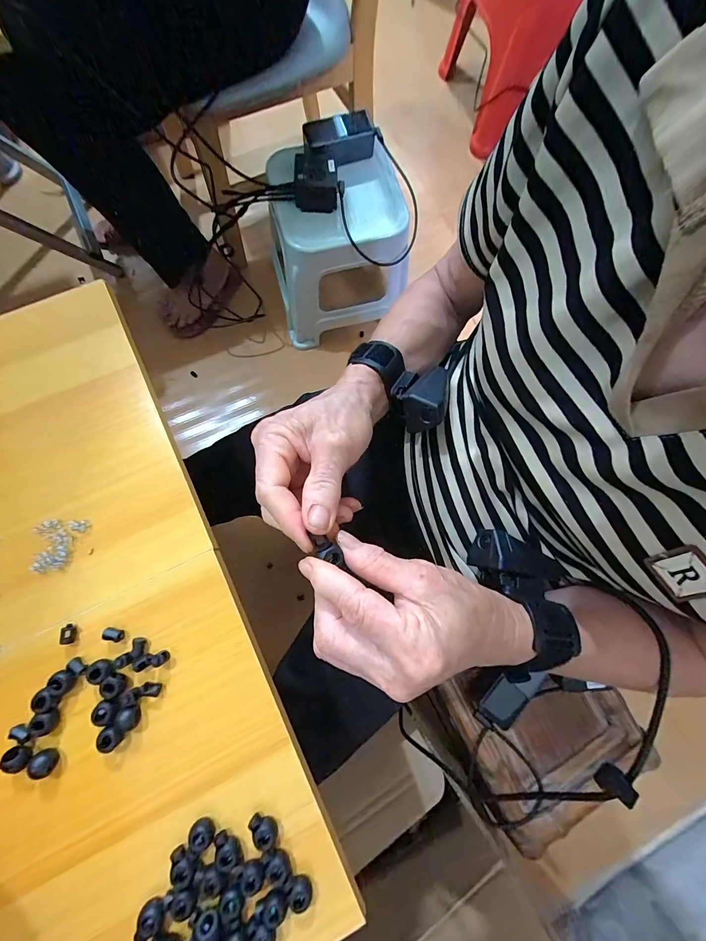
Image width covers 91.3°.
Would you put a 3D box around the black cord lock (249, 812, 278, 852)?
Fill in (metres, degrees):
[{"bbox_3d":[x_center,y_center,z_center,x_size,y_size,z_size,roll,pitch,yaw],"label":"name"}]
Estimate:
[{"bbox_3d":[-0.067,0.266,0.254,0.022,0.012,0.017,17,79,2],"label":"black cord lock"}]

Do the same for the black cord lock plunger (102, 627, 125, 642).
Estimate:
[{"bbox_3d":[-0.194,0.133,0.280,0.014,0.007,0.009,14,78,1],"label":"black cord lock plunger"}]

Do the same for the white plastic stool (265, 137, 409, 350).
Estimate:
[{"bbox_3d":[-0.043,-0.487,0.786,0.274,0.282,0.245,-14,79,-4],"label":"white plastic stool"}]

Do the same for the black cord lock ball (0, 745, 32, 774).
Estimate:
[{"bbox_3d":[-0.248,0.213,0.257,0.017,0.015,0.017,0,78,-1],"label":"black cord lock ball"}]

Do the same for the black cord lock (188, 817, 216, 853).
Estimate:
[{"bbox_3d":[-0.111,0.268,0.254,0.018,0.012,0.014,27,79,4],"label":"black cord lock"}]

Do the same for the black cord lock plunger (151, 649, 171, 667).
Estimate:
[{"bbox_3d":[-0.154,0.150,0.274,0.009,0.016,0.010,-32,81,-7],"label":"black cord lock plunger"}]

